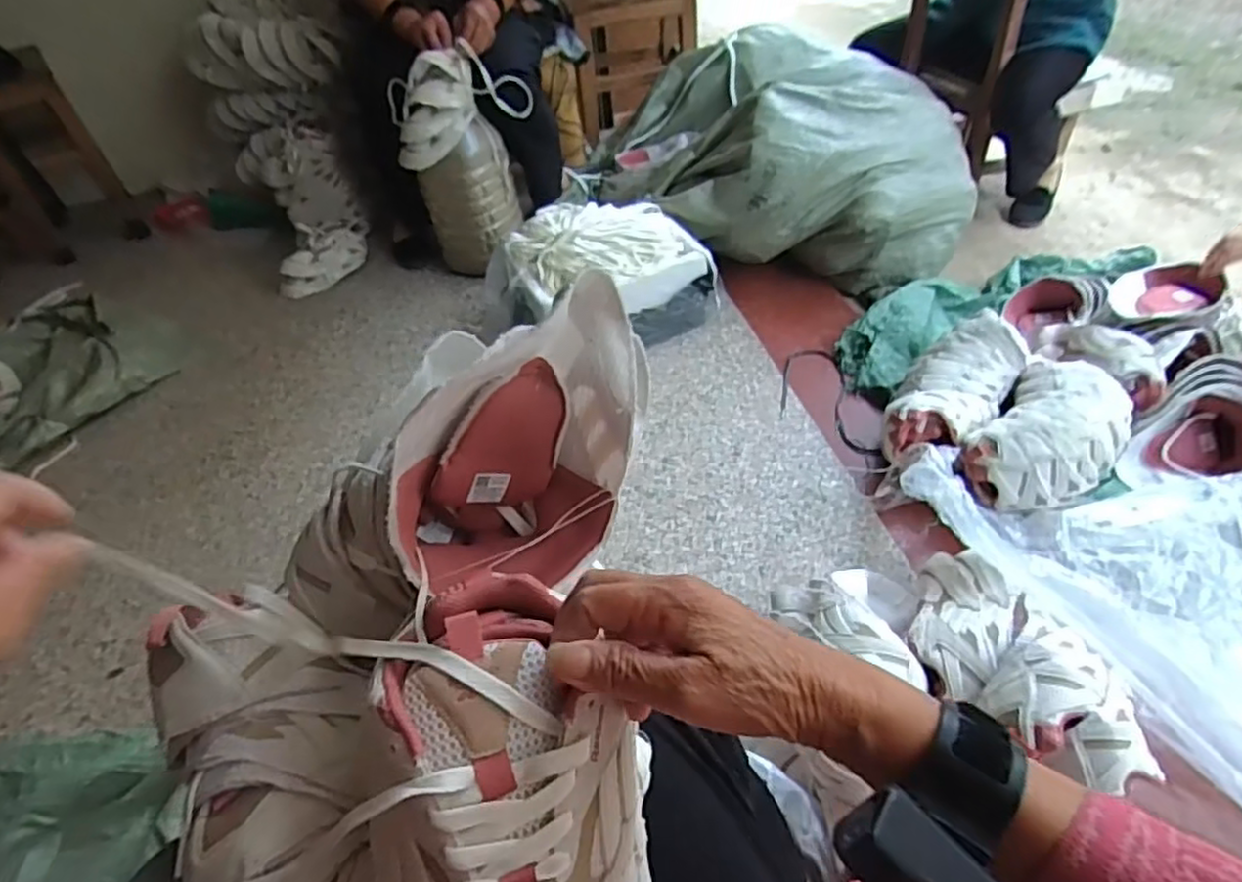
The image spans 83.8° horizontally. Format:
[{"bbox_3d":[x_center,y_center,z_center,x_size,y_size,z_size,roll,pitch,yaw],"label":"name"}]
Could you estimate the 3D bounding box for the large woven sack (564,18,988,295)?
[{"bbox_3d":[0.306,-0.651,1.607,0.818,0.329,0.688,-4,46,3],"label":"large woven sack"}]

